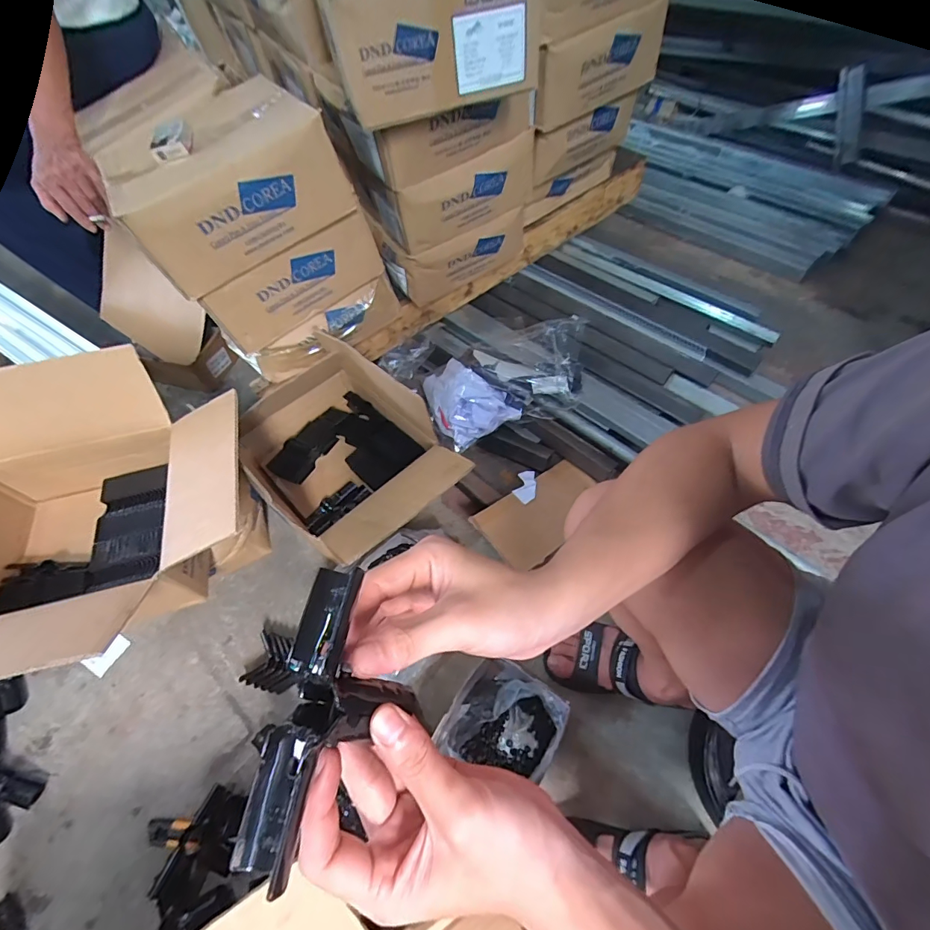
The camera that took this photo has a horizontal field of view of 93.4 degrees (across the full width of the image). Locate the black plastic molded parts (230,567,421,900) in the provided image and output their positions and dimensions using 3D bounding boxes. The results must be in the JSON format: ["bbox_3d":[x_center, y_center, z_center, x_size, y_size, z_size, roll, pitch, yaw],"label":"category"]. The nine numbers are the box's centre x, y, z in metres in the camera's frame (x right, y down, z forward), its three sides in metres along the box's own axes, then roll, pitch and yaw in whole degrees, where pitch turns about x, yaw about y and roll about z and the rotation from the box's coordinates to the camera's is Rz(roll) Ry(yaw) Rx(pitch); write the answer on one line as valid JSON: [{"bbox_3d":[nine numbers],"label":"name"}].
[{"bbox_3d":[-0.065,0.125,0.223,0.057,0.050,0.126,7,65,9],"label":"black plastic molded parts"}]

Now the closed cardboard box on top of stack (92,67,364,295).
[{"bbox_3d":[-0.377,-0.460,0.697,0.308,0.150,0.282,-28,59,-13],"label":"closed cardboard box on top of stack"}]

